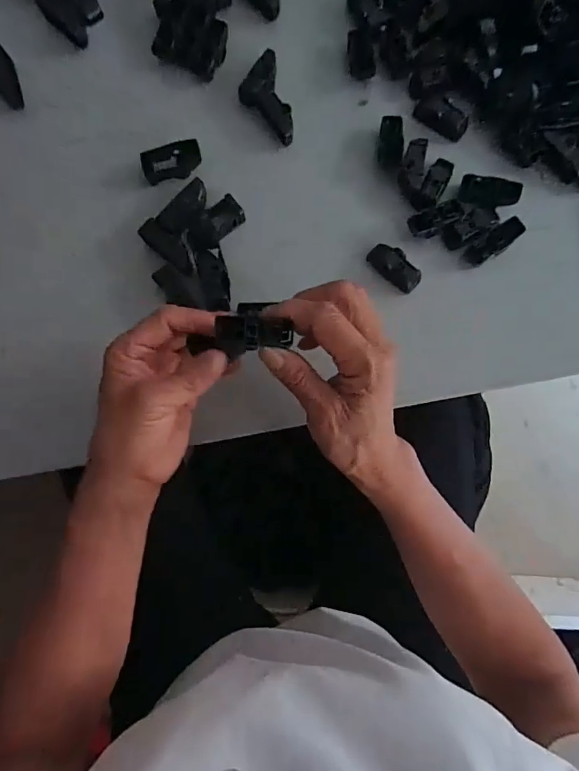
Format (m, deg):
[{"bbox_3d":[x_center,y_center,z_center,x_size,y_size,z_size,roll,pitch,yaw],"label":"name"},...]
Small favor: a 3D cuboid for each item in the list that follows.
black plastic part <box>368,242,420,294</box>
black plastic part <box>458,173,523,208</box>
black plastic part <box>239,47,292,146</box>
[{"bbox_3d":[0.085,-0.096,0.379,0.020,0.017,0.046,-42,84,-4],"label":"black plastic part"},{"bbox_3d":[0.163,-0.158,0.378,0.046,0.009,0.024,12,83,2],"label":"black plastic part"},{"bbox_3d":[-0.021,-0.241,0.394,0.036,0.014,0.078,-15,85,1],"label":"black plastic part"}]

